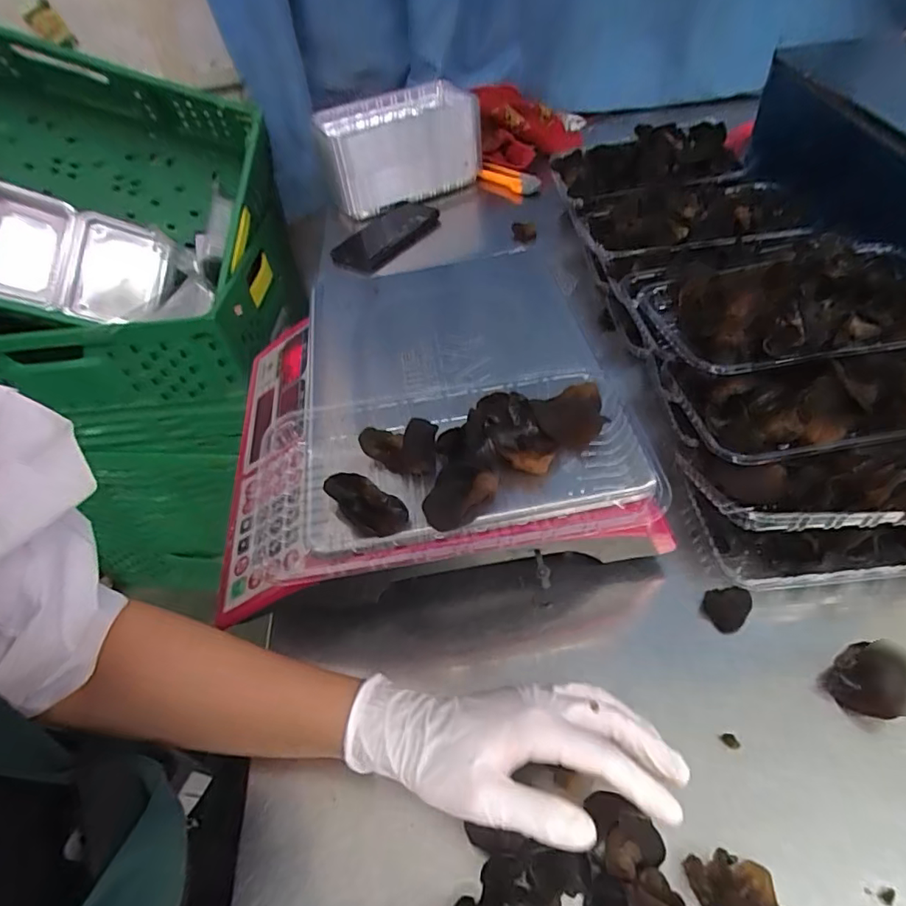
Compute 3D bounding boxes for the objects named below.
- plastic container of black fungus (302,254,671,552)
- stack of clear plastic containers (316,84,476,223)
[{"bbox_3d":[-0.008,-0.065,0.421,0.226,0.036,0.304,-11,47,-1],"label":"plastic container of black fungus"},{"bbox_3d":[-0.084,-0.492,0.896,0.242,0.121,0.151,-20,48,-9],"label":"stack of clear plastic containers"}]

